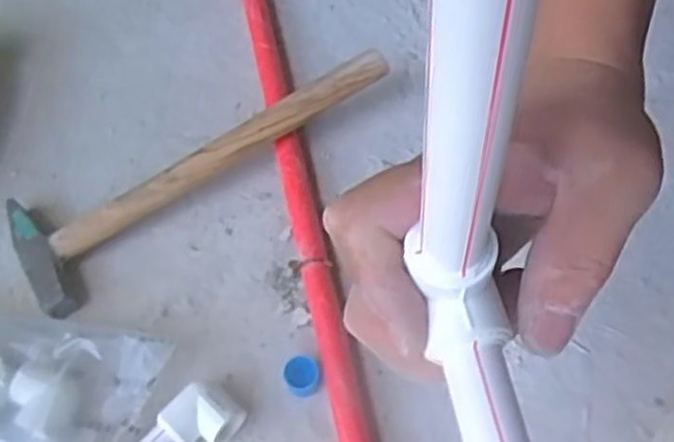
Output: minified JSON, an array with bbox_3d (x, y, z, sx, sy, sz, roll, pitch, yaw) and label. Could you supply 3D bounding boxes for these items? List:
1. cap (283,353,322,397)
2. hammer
[{"bbox_3d":[-0.024,0.104,0.510,0.025,0.022,0.026,-1,59,2],"label":"cap"},{"bbox_3d":[-0.115,-0.049,0.582,0.288,0.045,0.101,-35,64,-17],"label":"hammer"}]

